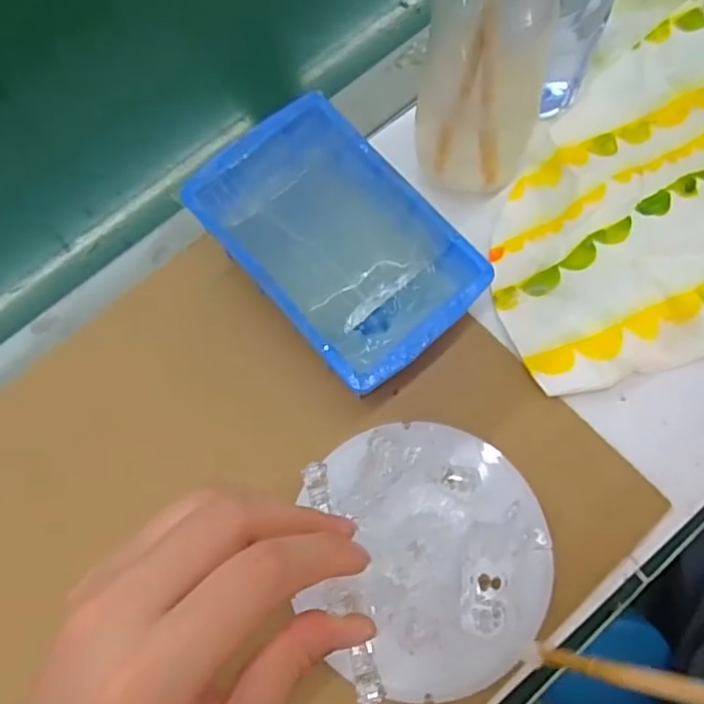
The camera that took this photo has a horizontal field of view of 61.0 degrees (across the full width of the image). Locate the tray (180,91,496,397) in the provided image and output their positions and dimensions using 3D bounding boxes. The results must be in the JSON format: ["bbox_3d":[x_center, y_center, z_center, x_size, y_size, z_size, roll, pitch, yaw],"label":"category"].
[{"bbox_3d":[-0.006,-0.055,0.326,0.093,0.058,0.143,-42,74,-10],"label":"tray"}]

